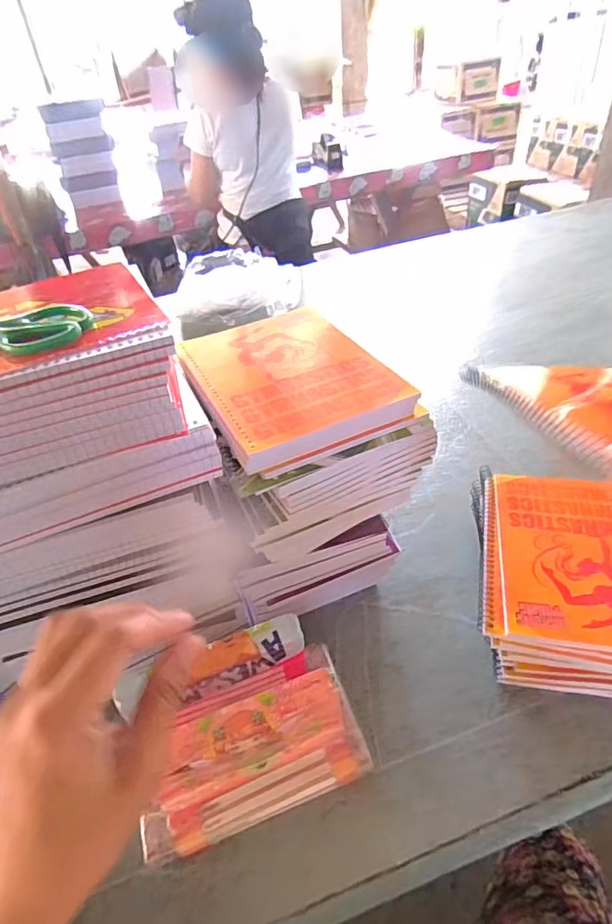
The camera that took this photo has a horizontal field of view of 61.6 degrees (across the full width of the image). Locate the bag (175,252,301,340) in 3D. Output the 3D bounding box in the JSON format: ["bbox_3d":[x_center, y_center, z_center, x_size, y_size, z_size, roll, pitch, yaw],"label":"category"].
[{"bbox_3d":[-0.156,-0.408,1.195,0.285,0.088,0.276,-5,41,2],"label":"bag"}]

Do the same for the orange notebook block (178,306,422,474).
[{"bbox_3d":[-0.022,-0.076,0.448,0.149,0.024,0.197,-23,44,-18],"label":"orange notebook block"}]

